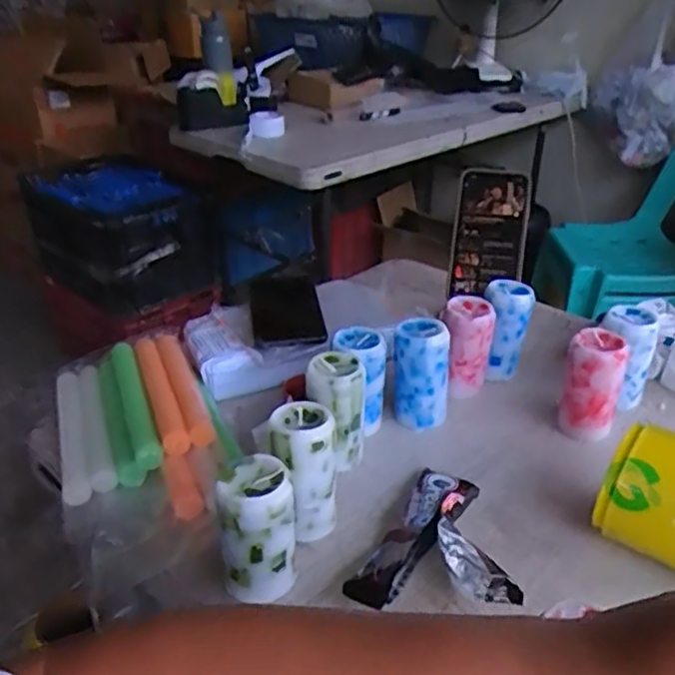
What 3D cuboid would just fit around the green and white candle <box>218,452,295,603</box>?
[{"bbox_3d":[-0.054,0.130,0.439,0.051,0.085,0.051,-3,30,-5],"label":"green and white candle"}]

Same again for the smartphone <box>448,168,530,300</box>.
[{"bbox_3d":[0.177,-0.124,0.750,0.081,0.149,0.016,6,-4,6],"label":"smartphone"}]

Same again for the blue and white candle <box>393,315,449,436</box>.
[{"bbox_3d":[0.080,0.034,0.619,0.050,0.094,0.051,5,30,10],"label":"blue and white candle"}]

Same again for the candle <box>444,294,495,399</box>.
[{"bbox_3d":[0.132,0.010,0.663,0.045,0.093,0.057,4,30,9],"label":"candle"}]

